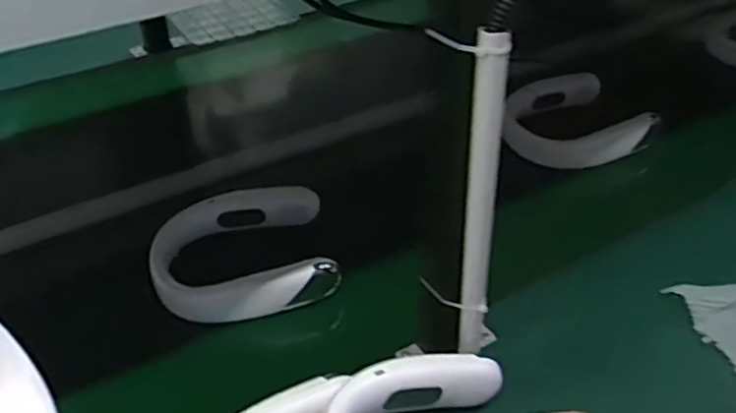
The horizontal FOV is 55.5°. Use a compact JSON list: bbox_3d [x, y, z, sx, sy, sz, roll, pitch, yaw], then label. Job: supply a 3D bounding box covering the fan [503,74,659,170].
[{"bbox_3d":[0.312,-0.138,1.059,0.199,0.059,0.235,-12,39,-14],"label":"fan"}]

